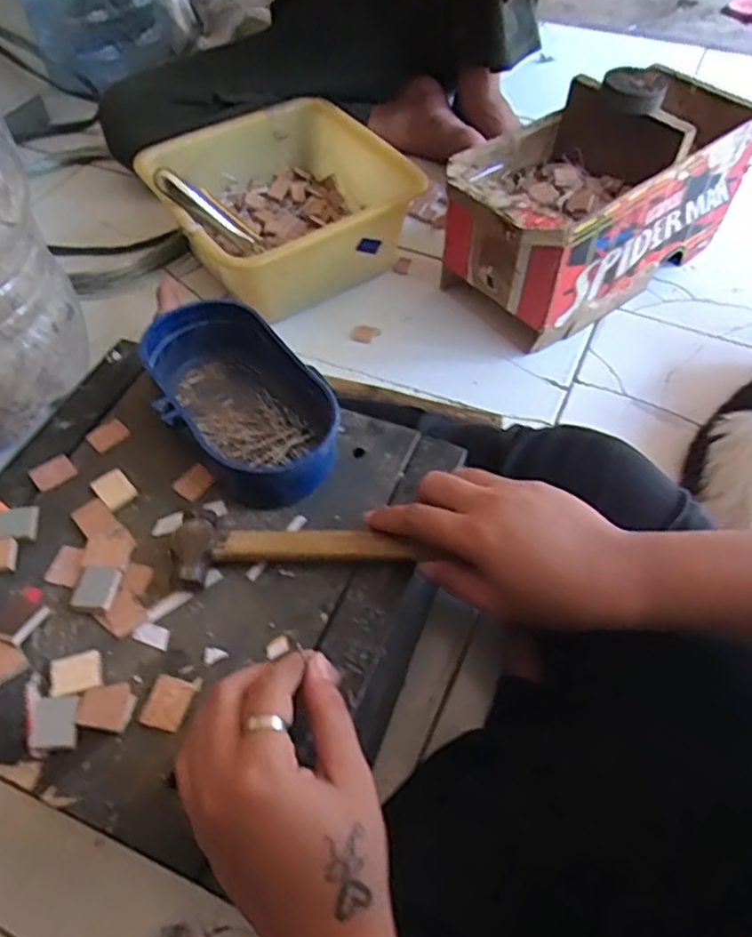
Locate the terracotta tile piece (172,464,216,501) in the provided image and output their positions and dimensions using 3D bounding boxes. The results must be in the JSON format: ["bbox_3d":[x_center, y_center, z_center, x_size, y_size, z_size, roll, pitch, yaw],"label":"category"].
[{"bbox_3d":[-0.115,0.009,0.422,0.020,0.004,0.022,38,63,24],"label":"terracotta tile piece"}]

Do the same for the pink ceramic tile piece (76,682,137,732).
[{"bbox_3d":[-0.135,0.119,0.338,0.026,0.004,0.023,9,55,7],"label":"pink ceramic tile piece"}]

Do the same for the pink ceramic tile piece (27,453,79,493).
[{"bbox_3d":[-0.206,0.002,0.428,0.024,0.004,0.020,-38,62,-24],"label":"pink ceramic tile piece"}]

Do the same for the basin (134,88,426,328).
[{"bbox_3d":[-0.120,-0.315,0.820,0.264,0.122,0.256,-31,60,-20],"label":"basin"}]

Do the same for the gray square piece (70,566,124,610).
[{"bbox_3d":[-0.156,0.067,0.377,0.022,0.006,0.025,6,54,4],"label":"gray square piece"}]

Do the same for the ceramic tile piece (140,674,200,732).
[{"bbox_3d":[-0.105,0.119,0.341,0.022,0.004,0.025,15,56,11],"label":"ceramic tile piece"}]

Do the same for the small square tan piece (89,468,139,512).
[{"bbox_3d":[-0.163,0.013,0.420,0.020,0.005,0.029,-38,63,-24],"label":"small square tan piece"}]

